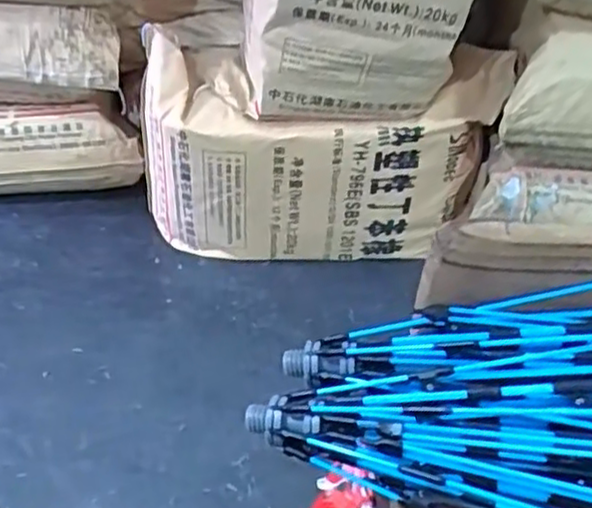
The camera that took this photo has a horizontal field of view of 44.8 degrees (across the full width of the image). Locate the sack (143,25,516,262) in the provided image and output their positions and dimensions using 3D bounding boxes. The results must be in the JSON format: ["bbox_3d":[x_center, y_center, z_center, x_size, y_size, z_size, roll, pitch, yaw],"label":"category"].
[{"bbox_3d":[0.064,-0.184,1.471,0.739,0.372,0.230,-4,43,-7],"label":"sack"}]

